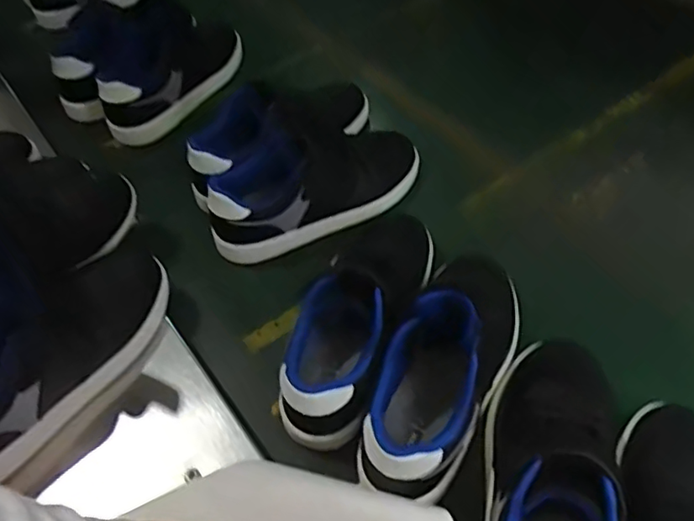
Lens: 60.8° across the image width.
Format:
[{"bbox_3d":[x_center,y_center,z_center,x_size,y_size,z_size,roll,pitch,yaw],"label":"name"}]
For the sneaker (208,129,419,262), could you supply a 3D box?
[{"bbox_3d":[-0.028,-0.077,0.573,0.220,0.087,0.079,-21,53,-11],"label":"sneaker"}]

